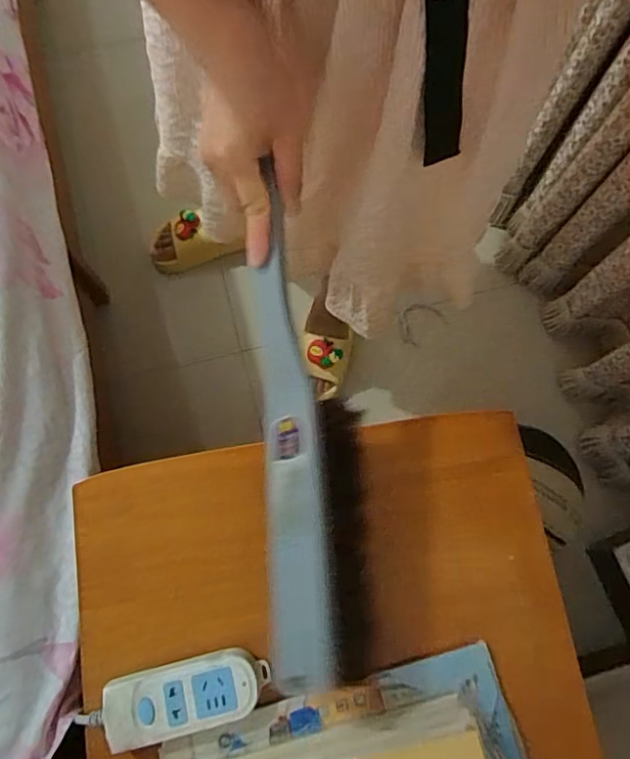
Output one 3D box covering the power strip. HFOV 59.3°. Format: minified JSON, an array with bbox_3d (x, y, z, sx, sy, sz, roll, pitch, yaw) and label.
[{"bbox_3d":[-0.124,0.278,0.484,0.162,0.028,0.058,-15,77,-3],"label":"power strip"}]

